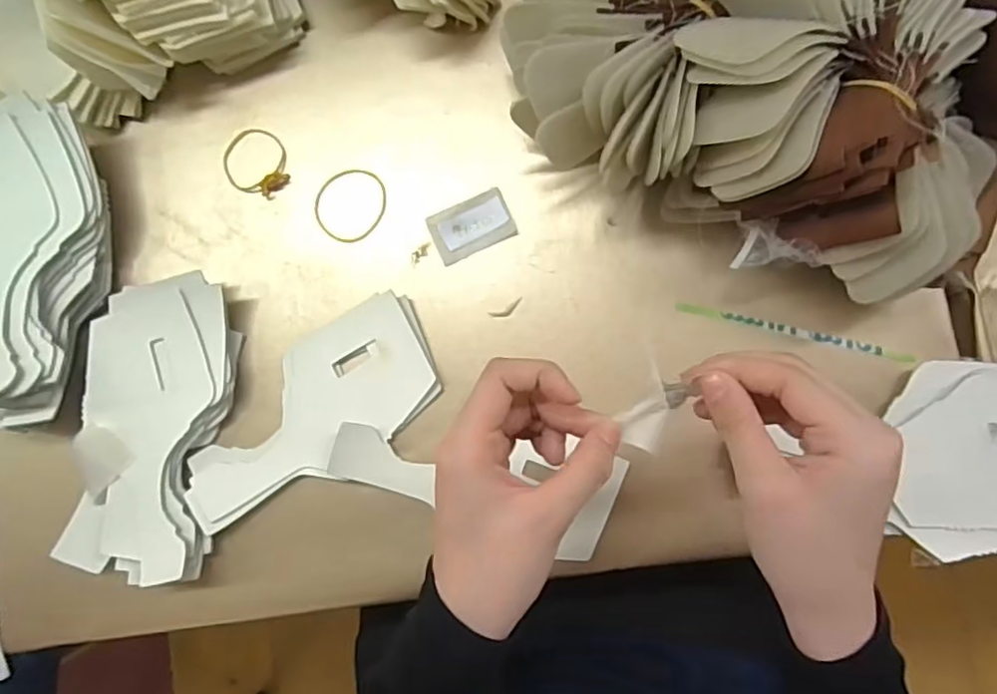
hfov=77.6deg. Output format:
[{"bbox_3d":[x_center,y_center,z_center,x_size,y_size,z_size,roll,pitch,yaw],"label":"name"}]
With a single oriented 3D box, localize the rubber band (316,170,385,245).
[{"bbox_3d":[-0.102,-0.098,0.426,0.048,0.004,0.052,0,88,5],"label":"rubber band"}]

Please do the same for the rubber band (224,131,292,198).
[{"bbox_3d":[-0.169,-0.130,0.436,0.050,0.009,0.045,20,89,5],"label":"rubber band"}]

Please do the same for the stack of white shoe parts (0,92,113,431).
[{"bbox_3d":[-0.324,-0.053,0.419,0.113,0.044,0.208,-2,88,4],"label":"stack of white shoe parts"}]

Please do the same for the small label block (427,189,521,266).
[{"bbox_3d":[-0.018,-0.081,0.416,0.053,0.006,0.034,-24,86,3],"label":"small label block"}]

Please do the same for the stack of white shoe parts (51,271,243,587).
[{"bbox_3d":[-0.233,0.053,0.418,0.097,0.025,0.195,7,88,5],"label":"stack of white shoe parts"}]

